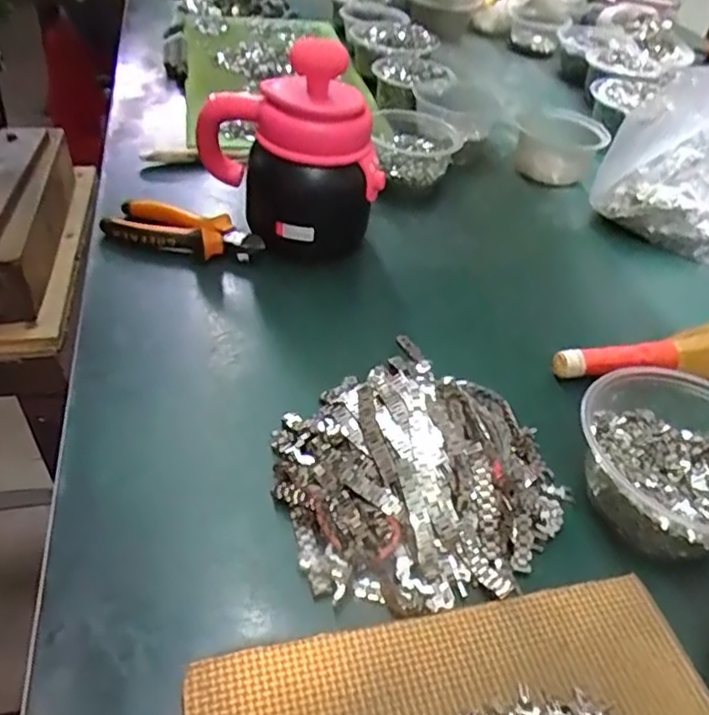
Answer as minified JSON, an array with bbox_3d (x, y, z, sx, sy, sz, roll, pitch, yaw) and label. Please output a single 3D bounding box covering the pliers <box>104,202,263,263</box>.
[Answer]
[{"bbox_3d":[-0.160,-0.116,0.600,0.146,0.031,0.049,11,42,6],"label":"pliers"}]

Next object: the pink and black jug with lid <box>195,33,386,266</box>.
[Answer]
[{"bbox_3d":[-0.062,-0.195,0.591,0.155,0.184,0.136,-5,43,-13],"label":"pink and black jug with lid"}]

